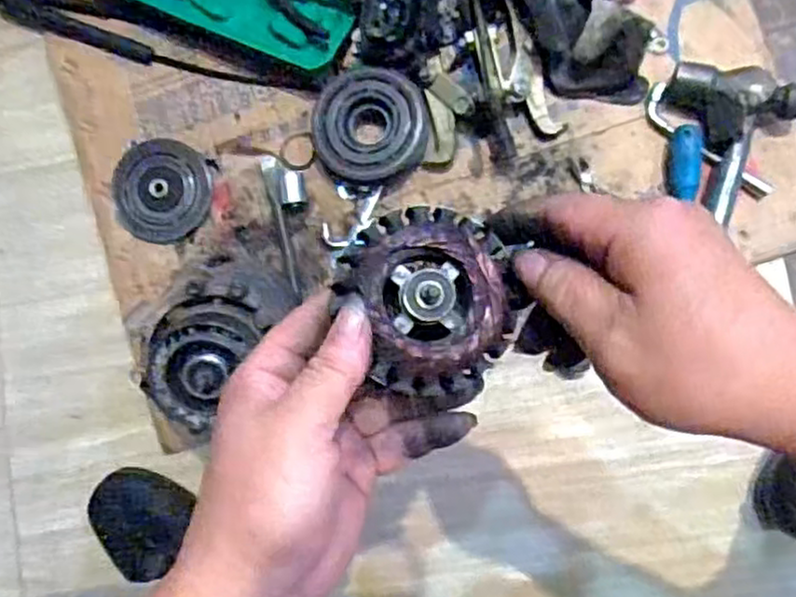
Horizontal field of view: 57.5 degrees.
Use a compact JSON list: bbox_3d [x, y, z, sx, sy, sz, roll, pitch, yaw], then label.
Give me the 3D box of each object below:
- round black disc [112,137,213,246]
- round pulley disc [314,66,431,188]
[{"bbox_3d":[-0.247,-0.113,0.760,0.102,0.023,0.105,-1,85,7],"label":"round black disc"},{"bbox_3d":[-0.027,-0.168,0.721,0.112,0.044,0.105,-1,85,7],"label":"round pulley disc"}]

